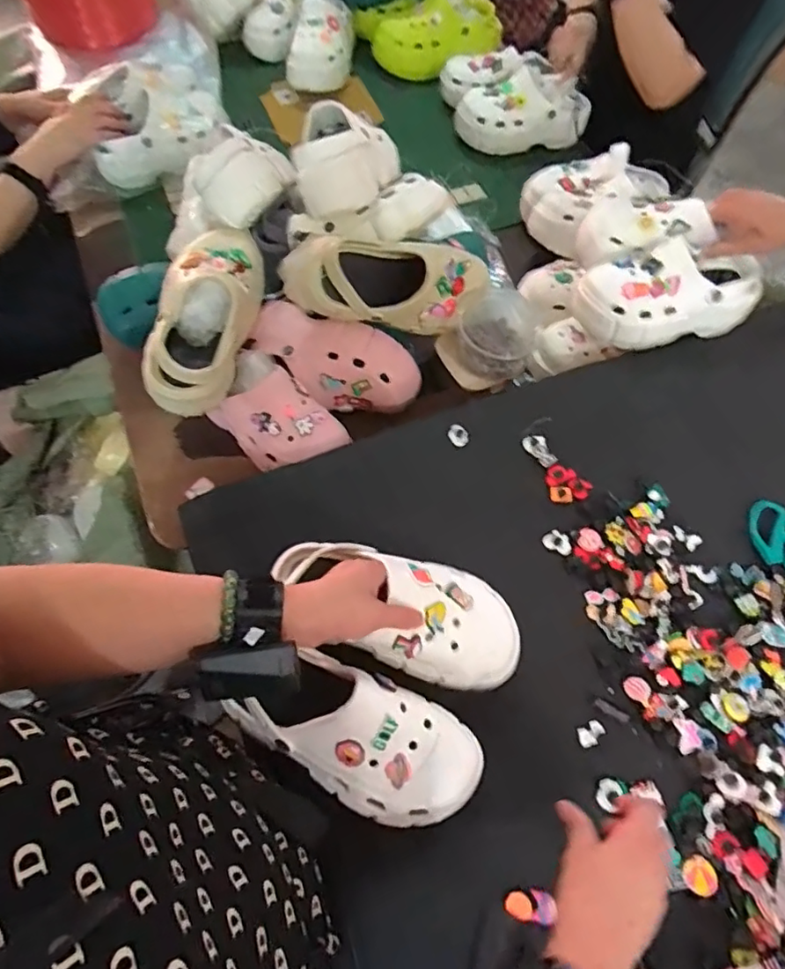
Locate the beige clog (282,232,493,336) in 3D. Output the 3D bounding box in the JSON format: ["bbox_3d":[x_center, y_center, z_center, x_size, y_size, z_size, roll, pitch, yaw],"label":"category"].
[{"bbox_3d":[-0.007,-0.282,0.778,0.284,0.119,0.123,-3,63,-3],"label":"beige clog"}]

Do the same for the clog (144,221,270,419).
[{"bbox_3d":[-0.240,-0.223,0.740,0.121,0.083,0.277,11,76,5],"label":"clog"}]

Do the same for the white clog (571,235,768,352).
[{"bbox_3d":[0.373,-0.261,0.783,0.237,0.085,0.107,-11,64,-7],"label":"white clog"}]

